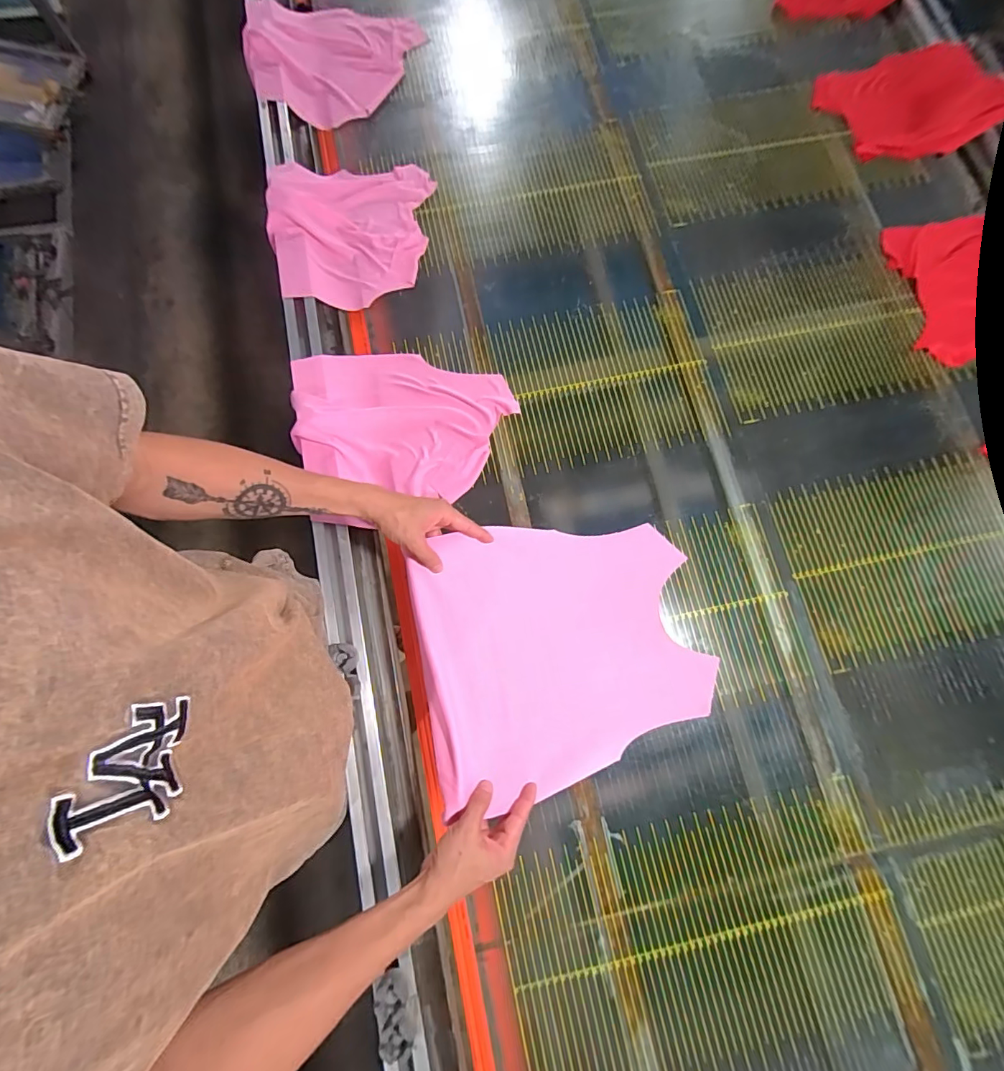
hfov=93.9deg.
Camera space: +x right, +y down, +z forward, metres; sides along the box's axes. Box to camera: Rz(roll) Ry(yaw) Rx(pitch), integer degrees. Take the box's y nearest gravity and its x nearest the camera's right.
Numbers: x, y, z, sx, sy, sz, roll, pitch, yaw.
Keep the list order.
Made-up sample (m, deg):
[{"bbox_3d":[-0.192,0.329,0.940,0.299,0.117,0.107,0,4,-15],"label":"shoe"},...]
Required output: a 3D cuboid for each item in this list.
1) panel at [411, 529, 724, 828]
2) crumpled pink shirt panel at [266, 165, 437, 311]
[{"bbox_3d":[0.086,0.150,0.645,0.382,0.076,0.331,-12,76,-4],"label":"panel"},{"bbox_3d":[-0.266,-0.549,0.835,0.278,0.065,0.303,-4,76,-2],"label":"crumpled pink shirt panel"}]

